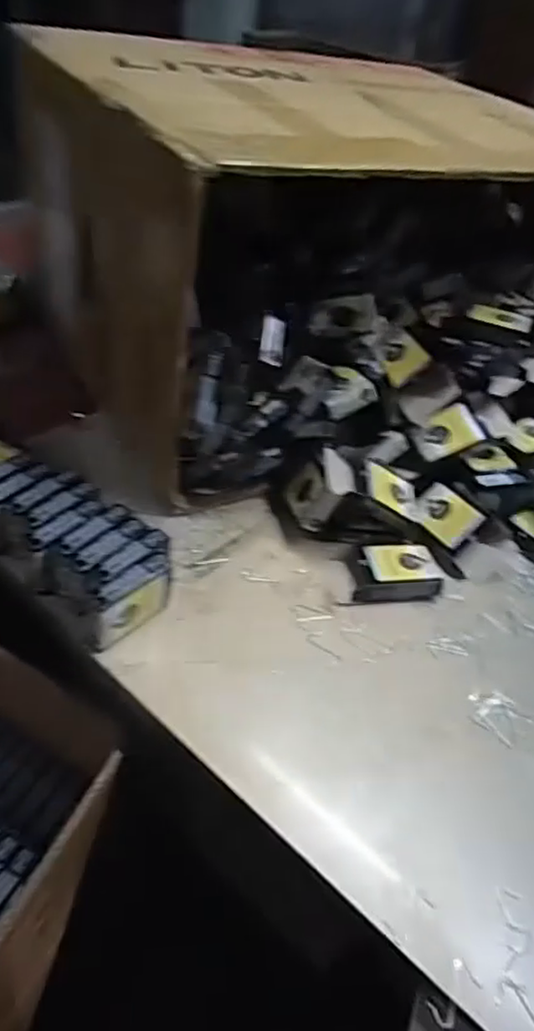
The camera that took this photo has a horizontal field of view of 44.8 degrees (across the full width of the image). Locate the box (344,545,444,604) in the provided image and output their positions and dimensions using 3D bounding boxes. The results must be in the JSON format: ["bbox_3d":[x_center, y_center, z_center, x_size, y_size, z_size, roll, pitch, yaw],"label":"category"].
[{"bbox_3d":[0.117,0.050,0.590,0.084,0.021,0.051,-1,42,-13],"label":"box"}]

